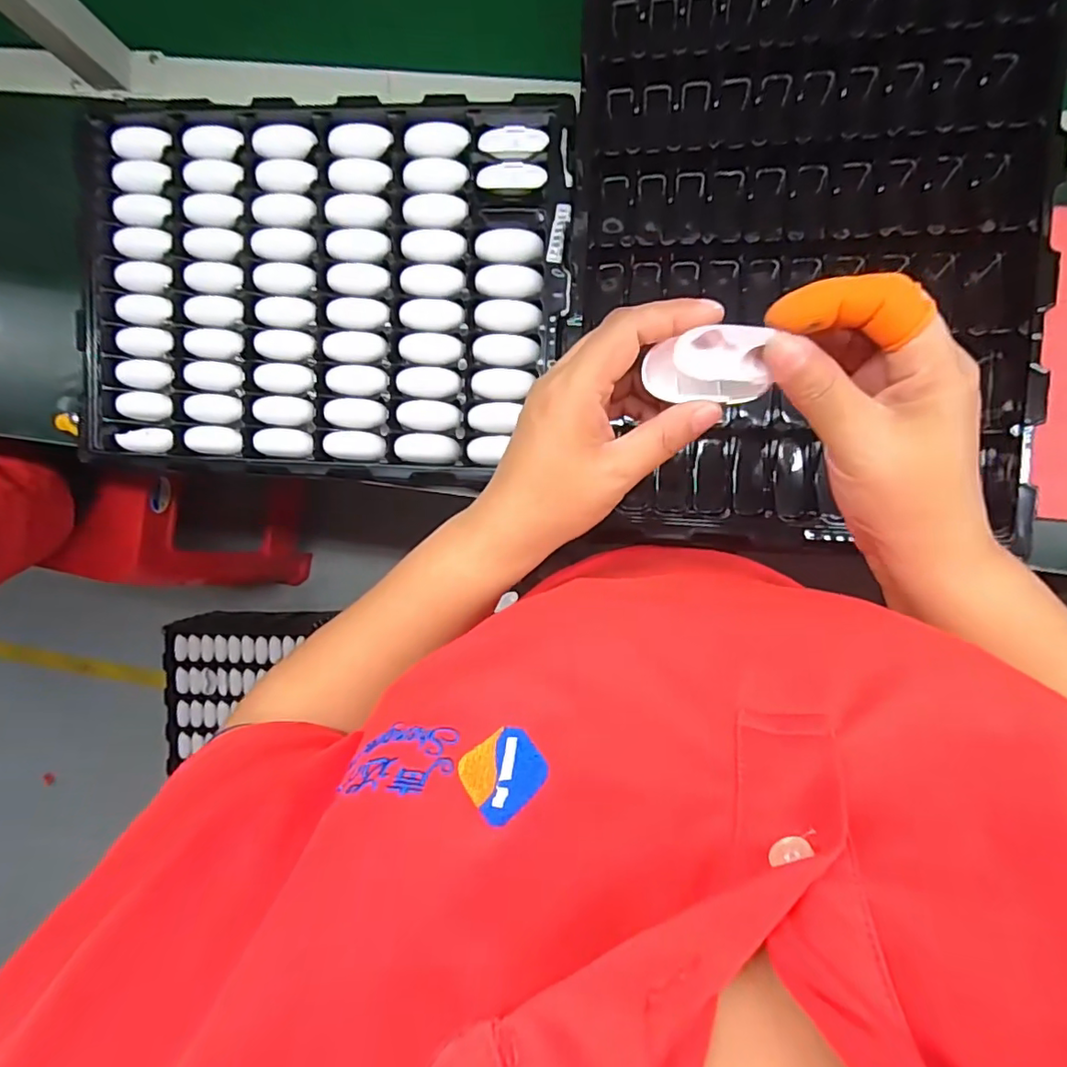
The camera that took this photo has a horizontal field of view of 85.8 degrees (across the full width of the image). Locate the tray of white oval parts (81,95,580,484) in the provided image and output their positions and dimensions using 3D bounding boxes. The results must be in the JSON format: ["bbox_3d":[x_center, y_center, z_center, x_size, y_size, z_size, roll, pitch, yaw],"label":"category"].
[{"bbox_3d":[-0.194,-0.223,0.536,0.451,0.029,0.336,5,95,4],"label":"tray of white oval parts"}]

